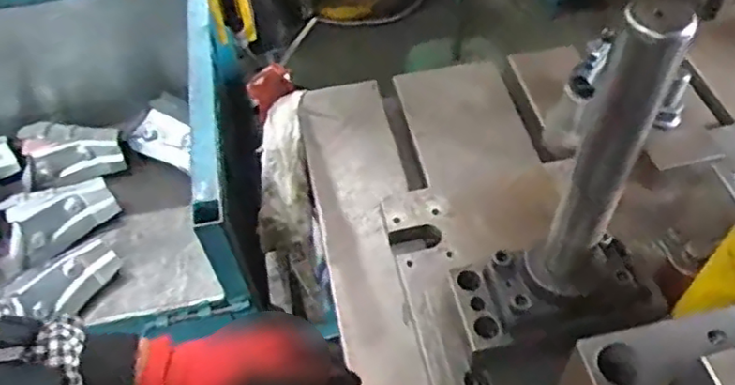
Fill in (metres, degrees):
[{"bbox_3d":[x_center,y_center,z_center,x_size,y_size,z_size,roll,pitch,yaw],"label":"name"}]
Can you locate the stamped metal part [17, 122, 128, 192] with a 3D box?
[{"bbox_3d":[-0.634,-0.089,1.341,0.202,0.069,0.135,-16,54,-10],"label":"stamped metal part"}]

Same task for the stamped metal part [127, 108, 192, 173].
[{"bbox_3d":[-0.438,-0.119,1.349,0.142,0.100,0.026,16,16,4],"label":"stamped metal part"}]

